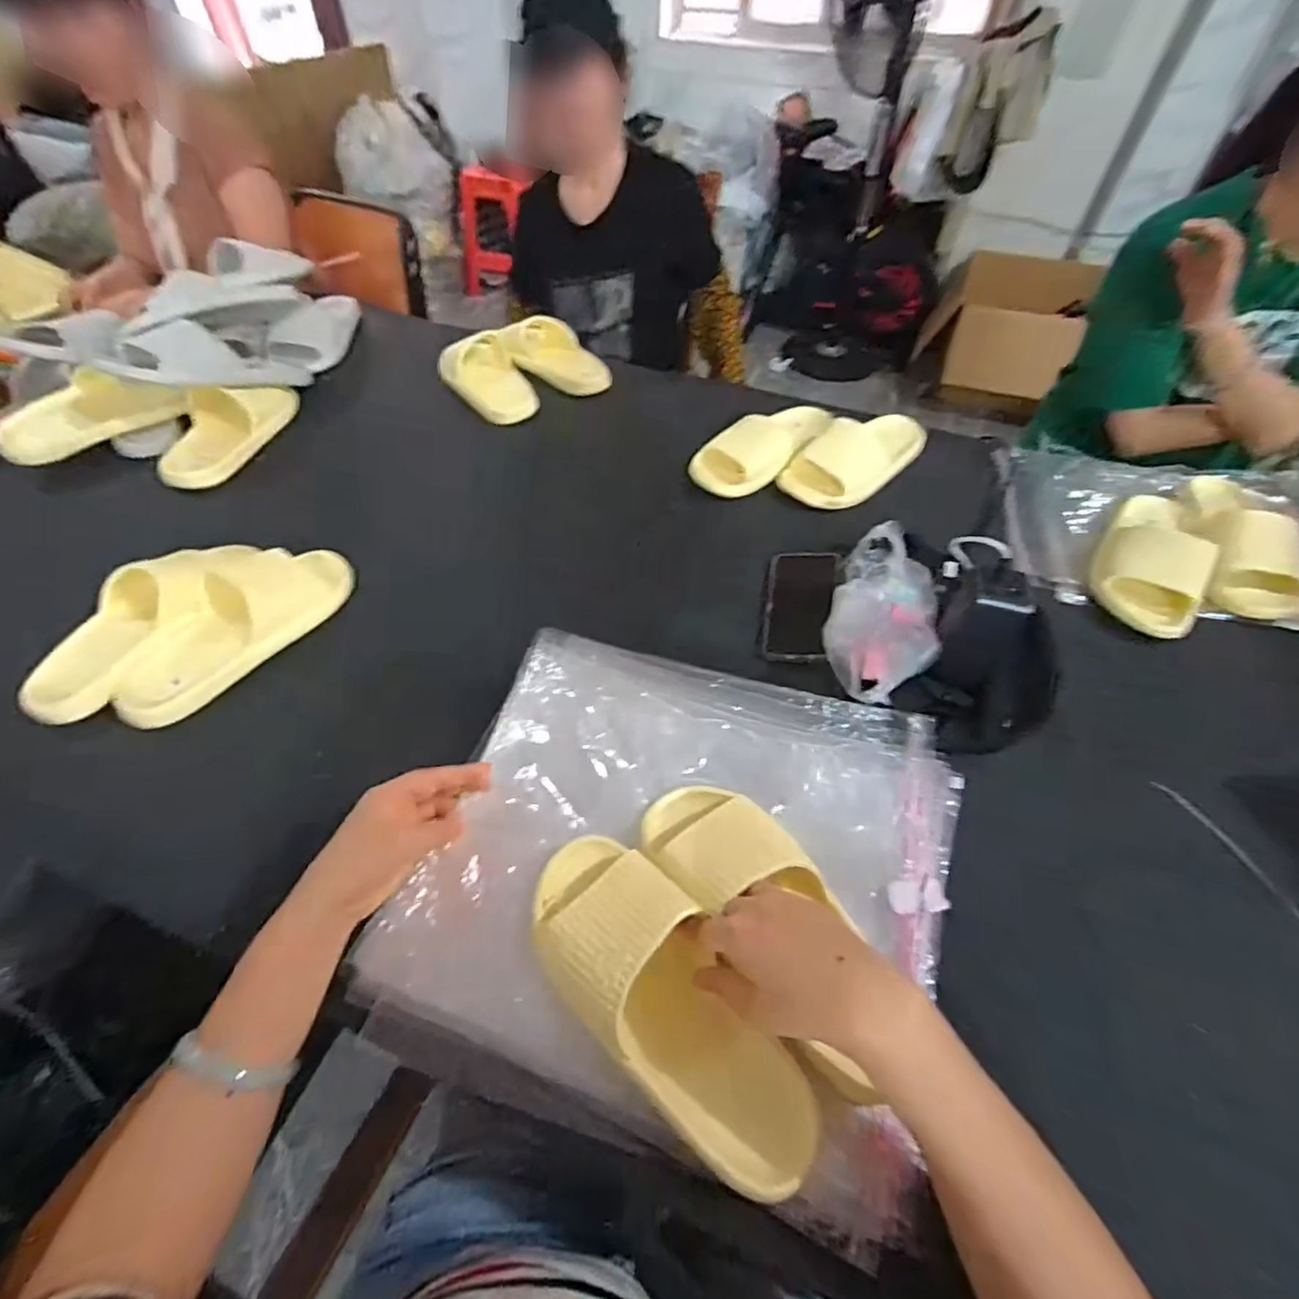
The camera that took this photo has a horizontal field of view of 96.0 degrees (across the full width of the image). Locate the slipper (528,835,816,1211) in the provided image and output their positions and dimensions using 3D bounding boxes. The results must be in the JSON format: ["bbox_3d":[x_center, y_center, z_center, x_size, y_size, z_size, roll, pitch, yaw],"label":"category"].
[{"bbox_3d":[0.009,0.230,0.391,0.097,0.057,0.237,-33,65,-25],"label":"slipper"}]

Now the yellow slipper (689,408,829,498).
[{"bbox_3d":[0.165,-0.292,0.837,0.106,0.056,0.252,37,59,24],"label":"yellow slipper"}]

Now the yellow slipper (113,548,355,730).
[{"bbox_3d":[-0.421,-0.032,0.597,0.100,0.066,0.243,35,59,23],"label":"yellow slipper"}]

